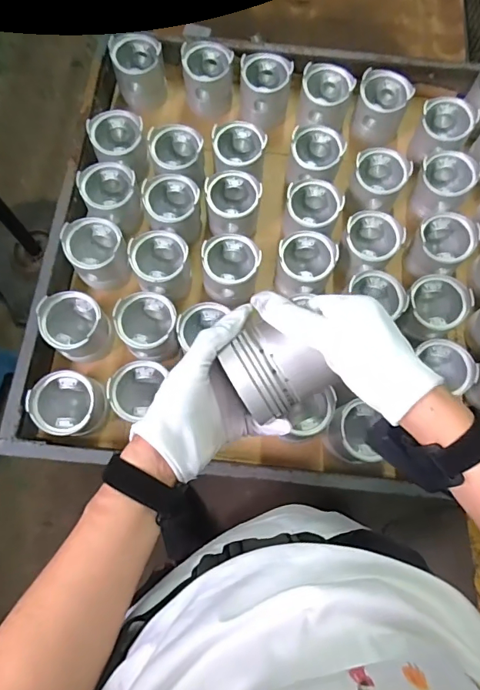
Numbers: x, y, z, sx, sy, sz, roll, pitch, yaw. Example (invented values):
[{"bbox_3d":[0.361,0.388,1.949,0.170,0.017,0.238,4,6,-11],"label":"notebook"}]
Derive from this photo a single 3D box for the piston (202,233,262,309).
[{"bbox_3d":[-0.014,-0.114,0.703,0.085,0.069,0.093,-2,74,-3],"label":"piston"}]

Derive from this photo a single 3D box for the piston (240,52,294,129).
[{"bbox_3d":[0.043,-0.442,0.799,0.086,0.084,0.079,5,74,0],"label":"piston"}]

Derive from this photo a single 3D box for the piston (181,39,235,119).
[{"bbox_3d":[-0.056,-0.468,0.811,0.086,0.091,0.086,-5,74,-3],"label":"piston"}]

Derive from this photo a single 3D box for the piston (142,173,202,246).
[{"bbox_3d":[-0.104,-0.209,0.722,0.087,0.075,0.085,-9,74,-4],"label":"piston"}]

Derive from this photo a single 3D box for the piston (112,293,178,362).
[{"bbox_3d":[-0.132,-0.023,0.670,0.082,0.074,0.092,-8,74,-4],"label":"piston"}]

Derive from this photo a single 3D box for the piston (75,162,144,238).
[{"bbox_3d":[-0.204,-0.237,0.739,0.095,0.076,0.086,28,75,6],"label":"piston"}]

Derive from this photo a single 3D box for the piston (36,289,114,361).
[{"bbox_3d":[-0.240,-0.028,0.672,0.084,0.083,0.084,1,74,-2],"label":"piston"}]

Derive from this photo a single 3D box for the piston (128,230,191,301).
[{"bbox_3d":[-0.120,-0.121,0.700,0.082,0.080,0.083,1,74,-2],"label":"piston"}]

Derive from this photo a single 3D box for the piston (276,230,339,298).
[{"bbox_3d":[0.099,-0.119,0.708,0.082,0.077,0.089,1,74,-2],"label":"piston"}]

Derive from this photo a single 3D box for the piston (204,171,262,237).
[{"bbox_3d":[-0.012,-0.221,0.736,0.083,0.083,0.079,1,74,-2],"label":"piston"}]

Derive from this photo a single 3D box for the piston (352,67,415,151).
[{"bbox_3d":[0.240,-0.408,0.795,0.086,0.089,0.087,19,74,4],"label":"piston"}]

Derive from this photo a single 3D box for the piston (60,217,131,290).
[{"bbox_3d":[-0.217,-0.140,0.712,0.089,0.082,0.094,-19,75,-7],"label":"piston"}]

